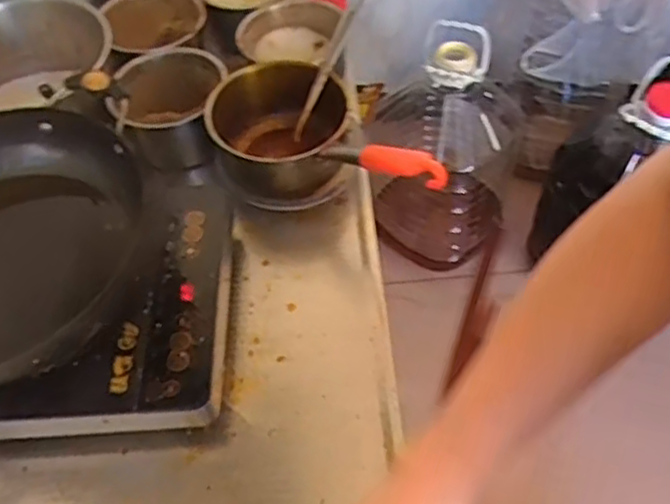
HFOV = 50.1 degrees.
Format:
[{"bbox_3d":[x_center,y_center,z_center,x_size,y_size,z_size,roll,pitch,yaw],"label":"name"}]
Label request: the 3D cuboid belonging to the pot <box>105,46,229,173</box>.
[{"bbox_3d":[-0.207,-0.188,0.942,0.137,0.093,0.144,-2,53,2],"label":"pot"}]

